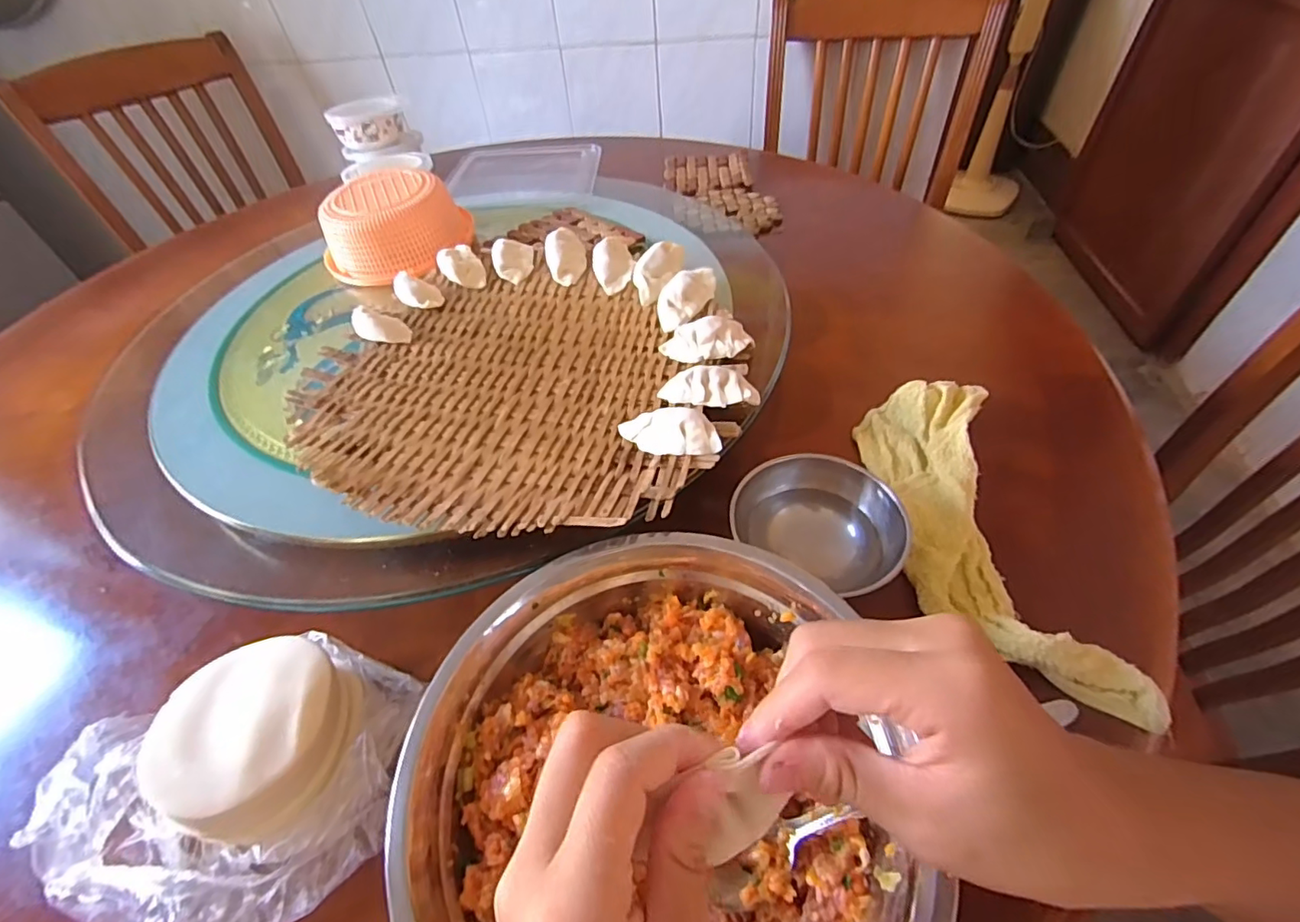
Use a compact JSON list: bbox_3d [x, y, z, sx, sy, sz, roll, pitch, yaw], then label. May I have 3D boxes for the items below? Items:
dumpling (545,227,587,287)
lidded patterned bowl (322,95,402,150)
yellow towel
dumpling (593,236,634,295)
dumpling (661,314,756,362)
[{"bbox_3d":[-0.087,-0.211,0.570,0.040,0.032,0.065,-9,48,-3],"label":"dumpling"},{"bbox_3d":[-0.445,-0.530,0.874,0.111,0.059,0.096,-26,51,-17],"label":"lidded patterned bowl"},{"bbox_3d":[0.231,0.039,0.393,0.109,0.024,0.267,-4,48,1],"label":"yellow towel"},{"bbox_3d":[-0.037,-0.199,0.555,0.039,0.029,0.069,-7,48,-2],"label":"dumpling"},{"bbox_3d":[0.048,-0.104,0.468,0.076,0.025,0.033,-1,48,4],"label":"dumpling"}]

